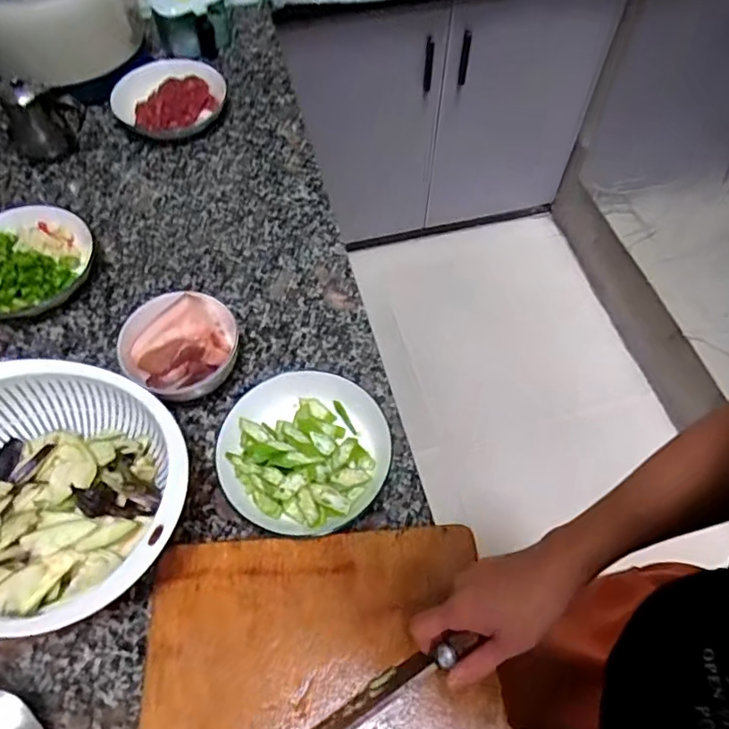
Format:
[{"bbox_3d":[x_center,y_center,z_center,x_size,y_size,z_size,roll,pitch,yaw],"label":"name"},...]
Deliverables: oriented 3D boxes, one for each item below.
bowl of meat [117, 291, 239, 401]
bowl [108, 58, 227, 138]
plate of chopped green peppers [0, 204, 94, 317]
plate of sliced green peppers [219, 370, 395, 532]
[{"bbox_3d":[-0.204,-0.017,0.621,0.122,0.076,0.113,-1,59,1],"label":"bowl of meat"},{"bbox_3d":[-0.305,-0.413,0.884,0.153,0.046,0.156,-1,59,1],"label":"bowl"},{"bbox_3d":[-0.440,-0.130,0.713,0.163,0.045,0.160,-1,59,1],"label":"plate of chopped green peppers"},{"bbox_3d":[-0.064,0.086,0.579,0.168,0.038,0.165,-1,59,1],"label":"plate of sliced green peppers"}]

